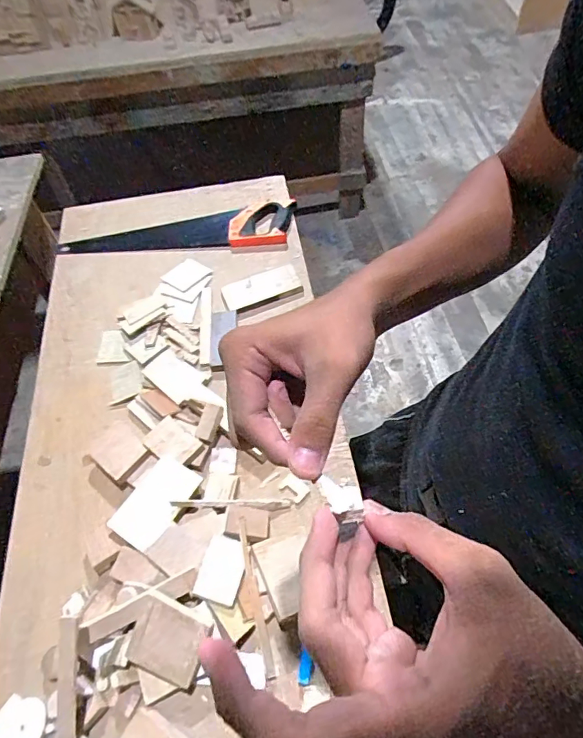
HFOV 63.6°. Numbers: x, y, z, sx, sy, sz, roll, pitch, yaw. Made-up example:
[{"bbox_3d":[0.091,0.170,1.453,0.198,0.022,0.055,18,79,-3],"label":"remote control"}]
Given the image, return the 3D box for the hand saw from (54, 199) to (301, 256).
[{"bbox_3d":[-0.252,-0.310,1.043,0.516,0.034,0.124,-1,57,4],"label":"hand saw"}]

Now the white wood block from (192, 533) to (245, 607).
[{"bbox_3d":[-0.091,0.264,0.622,0.054,0.006,0.080,24,52,-6],"label":"white wood block"}]

